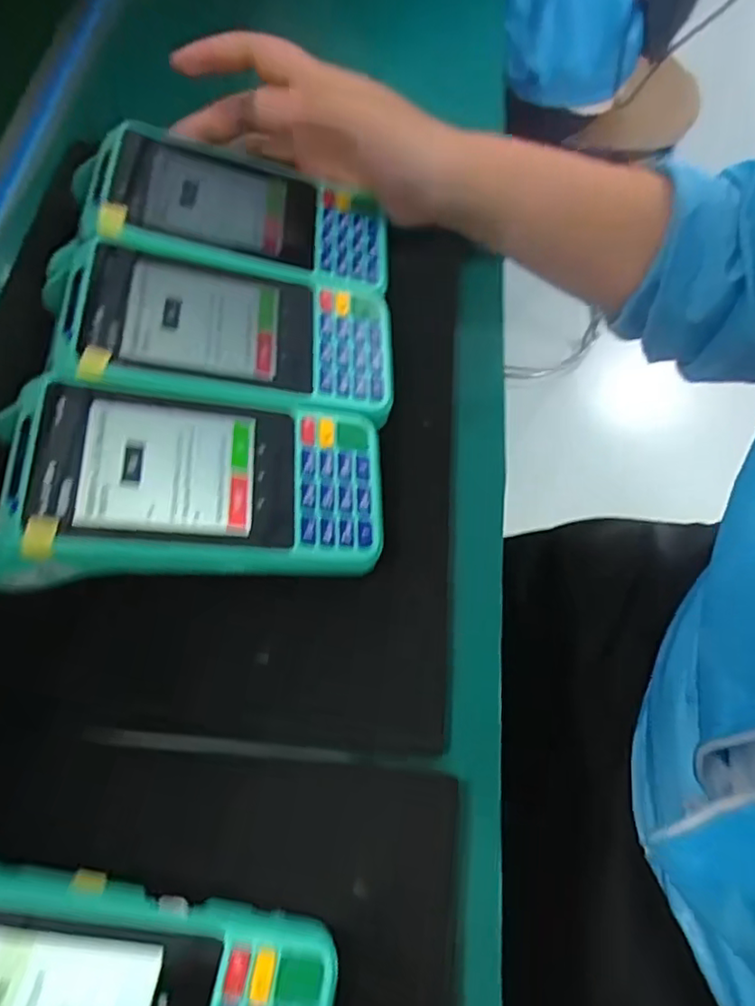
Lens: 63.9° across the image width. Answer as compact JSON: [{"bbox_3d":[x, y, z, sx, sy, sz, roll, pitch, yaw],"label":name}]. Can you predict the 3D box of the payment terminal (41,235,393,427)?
[{"bbox_3d":[-0.074,-0.078,0.289,0.161,0.034,0.075,6,65,-16],"label":"payment terminal"}]

